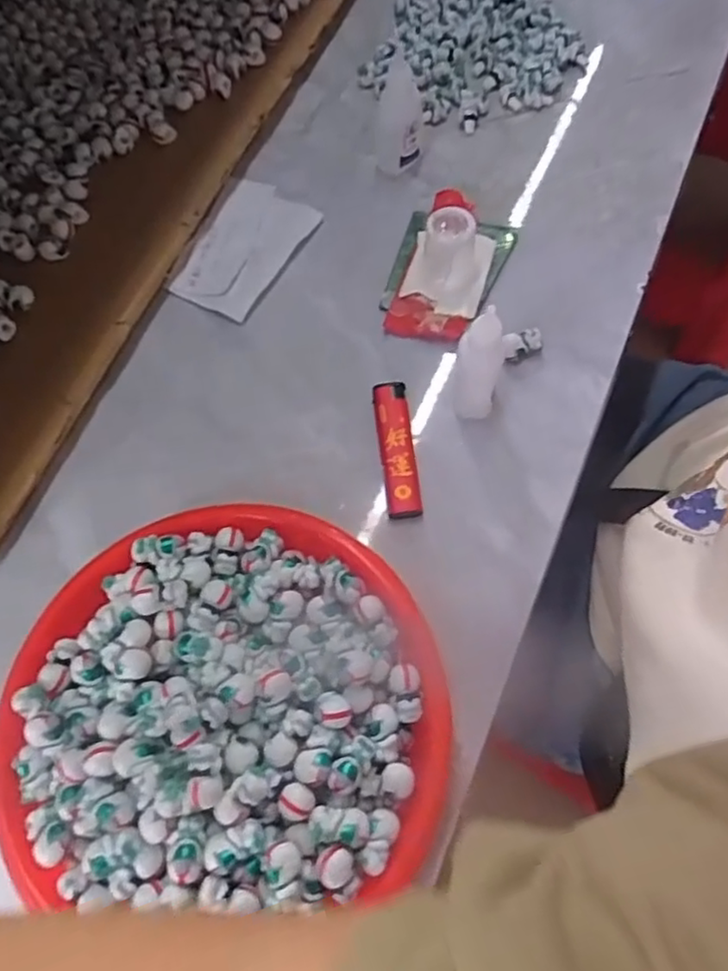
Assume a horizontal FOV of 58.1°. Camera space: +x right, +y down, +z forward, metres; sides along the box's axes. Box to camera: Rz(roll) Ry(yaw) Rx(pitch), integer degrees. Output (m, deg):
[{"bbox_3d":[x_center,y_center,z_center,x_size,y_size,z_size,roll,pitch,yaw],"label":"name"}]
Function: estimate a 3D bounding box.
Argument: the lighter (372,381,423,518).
[{"bbox_3d":[0.017,-0.020,0.357,0.019,0.009,0.079,-6,70,0],"label":"lighter"}]

